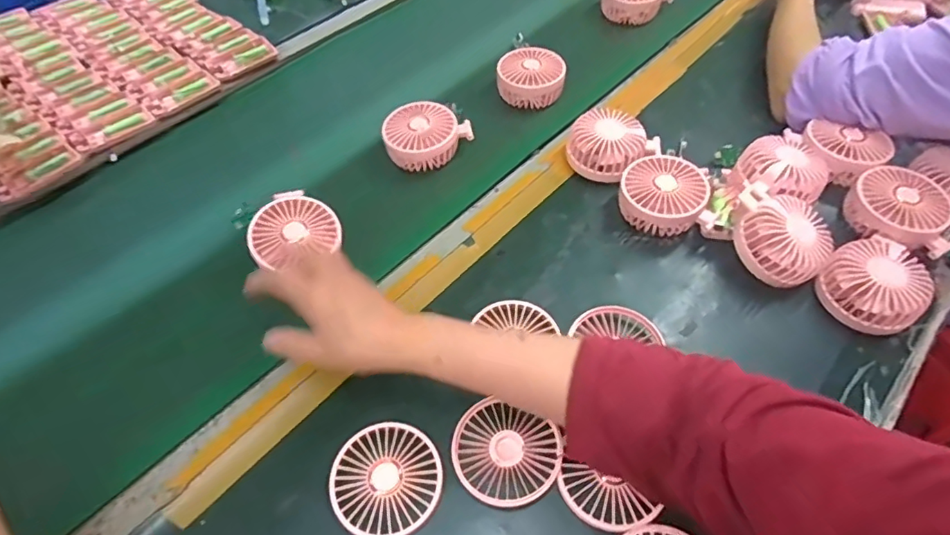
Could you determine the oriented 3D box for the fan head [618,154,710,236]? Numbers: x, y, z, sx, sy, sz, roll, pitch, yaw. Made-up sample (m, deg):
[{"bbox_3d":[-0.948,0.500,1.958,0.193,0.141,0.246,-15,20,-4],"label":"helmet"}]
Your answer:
[{"bbox_3d":[0.200,-0.078,0.570,0.088,0.042,0.088,22,57,17],"label":"fan head"}]

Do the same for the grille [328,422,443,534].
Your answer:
[{"bbox_3d":[-0.071,0.167,0.425,0.086,0.007,0.084,-1,53,1],"label":"grille"}]

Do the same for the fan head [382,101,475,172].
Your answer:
[{"bbox_3d":[-0.060,-0.161,0.644,0.099,0.043,0.078,-35,60,-22],"label":"fan head"}]

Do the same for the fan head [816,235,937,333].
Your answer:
[{"bbox_3d":[0.375,0.016,0.501,0.084,0.043,0.084,-1,53,1],"label":"fan head"}]

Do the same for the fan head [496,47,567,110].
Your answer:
[{"bbox_3d":[0.074,-0.252,0.709,0.090,0.042,0.076,11,55,10],"label":"fan head"}]

